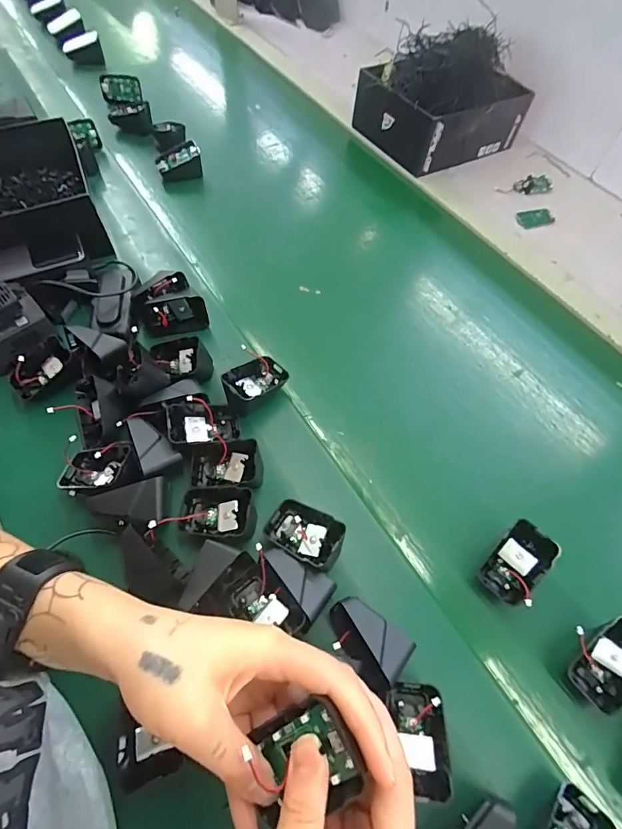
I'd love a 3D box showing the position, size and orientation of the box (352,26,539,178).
[{"bbox_3d":[0.222,-0.544,0.728,0.246,0.144,0.187,-28,65,-18],"label":"box"}]

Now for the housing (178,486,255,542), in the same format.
[{"bbox_3d":[-0.082,0.092,0.389,0.067,0.028,0.048,-4,59,12],"label":"housing"}]

